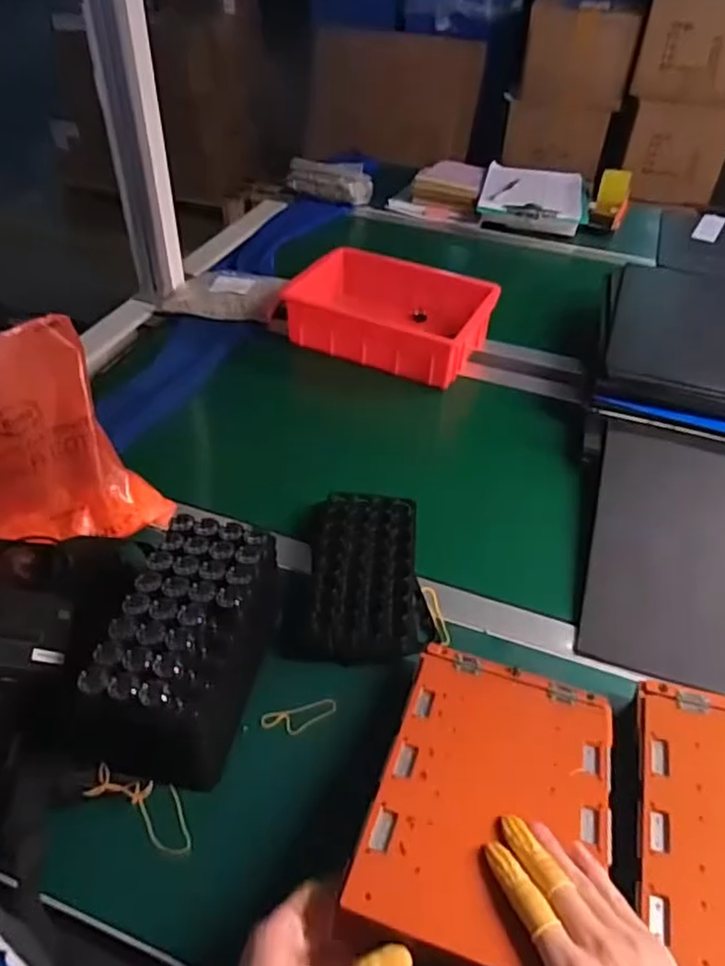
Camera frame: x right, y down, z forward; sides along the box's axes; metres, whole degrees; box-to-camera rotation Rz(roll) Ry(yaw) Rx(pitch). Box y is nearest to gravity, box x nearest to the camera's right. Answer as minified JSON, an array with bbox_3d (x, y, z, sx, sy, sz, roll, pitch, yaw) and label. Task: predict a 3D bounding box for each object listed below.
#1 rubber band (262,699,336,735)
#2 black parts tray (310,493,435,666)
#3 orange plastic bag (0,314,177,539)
[{"bbox_3d":[-0.057,0.214,0.600,0.068,0.004,0.024,-6,44,-10],"label":"rubber band"},{"bbox_3d":[0.006,0.093,0.696,0.117,0.034,0.203,-1,43,-4],"label":"black parts tray"},{"bbox_3d":[-0.334,-0.025,0.660,0.218,0.217,0.103,-24,50,-26],"label":"orange plastic bag"}]

